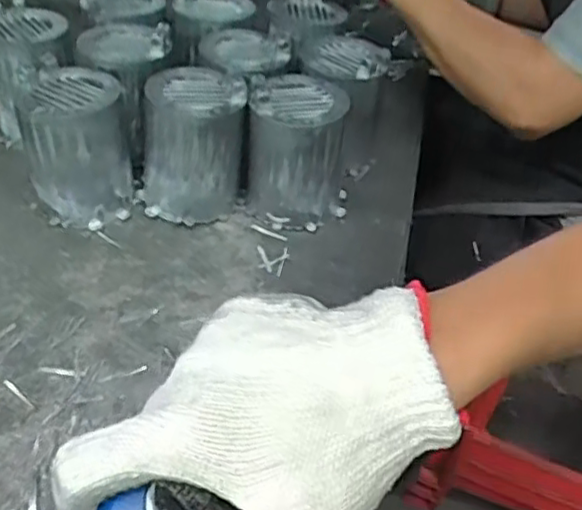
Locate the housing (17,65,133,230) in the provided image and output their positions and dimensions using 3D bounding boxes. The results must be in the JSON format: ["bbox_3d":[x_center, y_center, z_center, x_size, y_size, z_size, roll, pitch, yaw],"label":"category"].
[{"bbox_3d":[-0.190,-0.097,0.602,0.085,0.112,0.093,-4,43,-11],"label":"housing"}]

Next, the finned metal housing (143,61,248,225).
[{"bbox_3d":[-0.087,-0.101,0.612,0.087,0.116,0.088,3,42,-3],"label":"finned metal housing"}]

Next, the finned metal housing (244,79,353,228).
[{"bbox_3d":[0.006,-0.097,0.618,0.085,0.117,0.090,9,42,4],"label":"finned metal housing"}]

